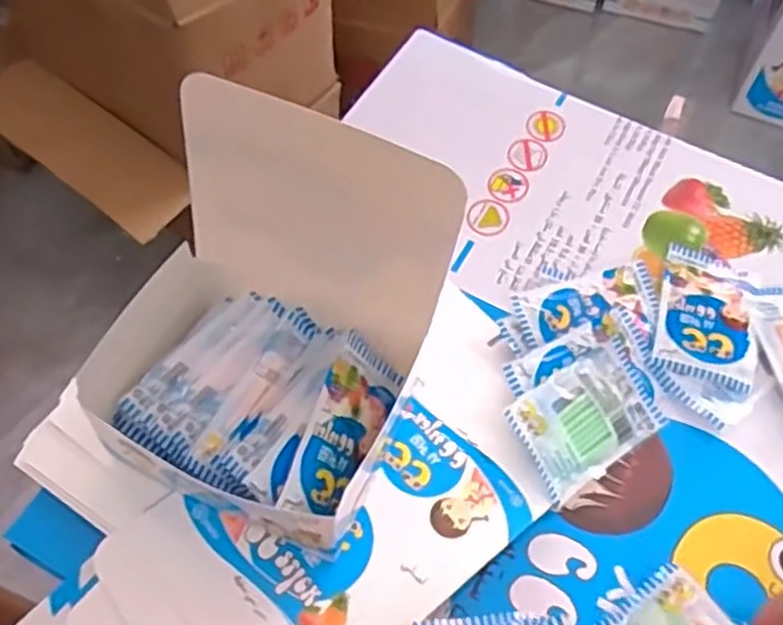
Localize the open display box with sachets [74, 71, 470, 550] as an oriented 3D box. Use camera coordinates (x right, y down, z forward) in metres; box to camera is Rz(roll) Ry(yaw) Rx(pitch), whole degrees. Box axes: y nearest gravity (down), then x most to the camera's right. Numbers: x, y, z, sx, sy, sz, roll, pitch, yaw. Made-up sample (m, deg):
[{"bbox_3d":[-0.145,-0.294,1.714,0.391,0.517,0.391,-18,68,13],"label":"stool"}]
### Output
[{"bbox_3d":[-0.061,0.009,0.379,0.139,0.163,0.154,24,62,10],"label":"open display box with sachets"}]

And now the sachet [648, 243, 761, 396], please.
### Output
[{"bbox_3d":[0.217,0.000,0.519,0.063,0.013,0.105,18,61,7],"label":"sachet"}]

